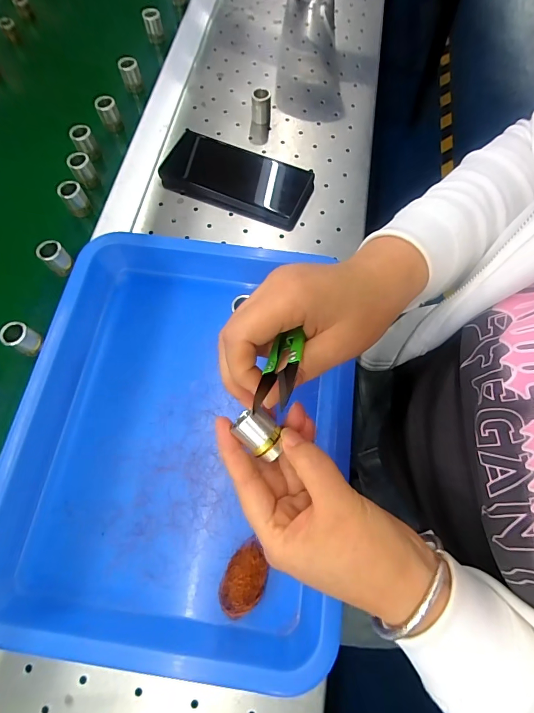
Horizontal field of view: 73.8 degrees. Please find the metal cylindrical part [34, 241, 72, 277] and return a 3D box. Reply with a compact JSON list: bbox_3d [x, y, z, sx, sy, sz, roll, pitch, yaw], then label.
[{"bbox_3d":[-0.212,-0.100,0.358,0.020,0.029,0.023,41,75,15],"label":"metal cylindrical part"}]

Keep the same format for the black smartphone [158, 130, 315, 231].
[{"bbox_3d":[-0.036,-0.205,0.400,0.171,0.025,0.076,20,71,9],"label":"black smartphone"}]

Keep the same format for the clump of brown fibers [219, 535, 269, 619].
[{"bbox_3d":[-0.016,0.161,0.258,0.029,0.014,0.049,24,71,10],"label":"clump of brown fibers"}]

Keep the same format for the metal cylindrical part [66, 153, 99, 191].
[{"bbox_3d":[-0.206,-0.210,0.398,0.023,0.030,0.019,-25,71,-8],"label":"metal cylindrical part"}]

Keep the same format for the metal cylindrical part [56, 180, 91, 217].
[{"bbox_3d":[-0.208,-0.171,0.386,0.023,0.032,0.019,-36,72,-12],"label":"metal cylindrical part"}]

